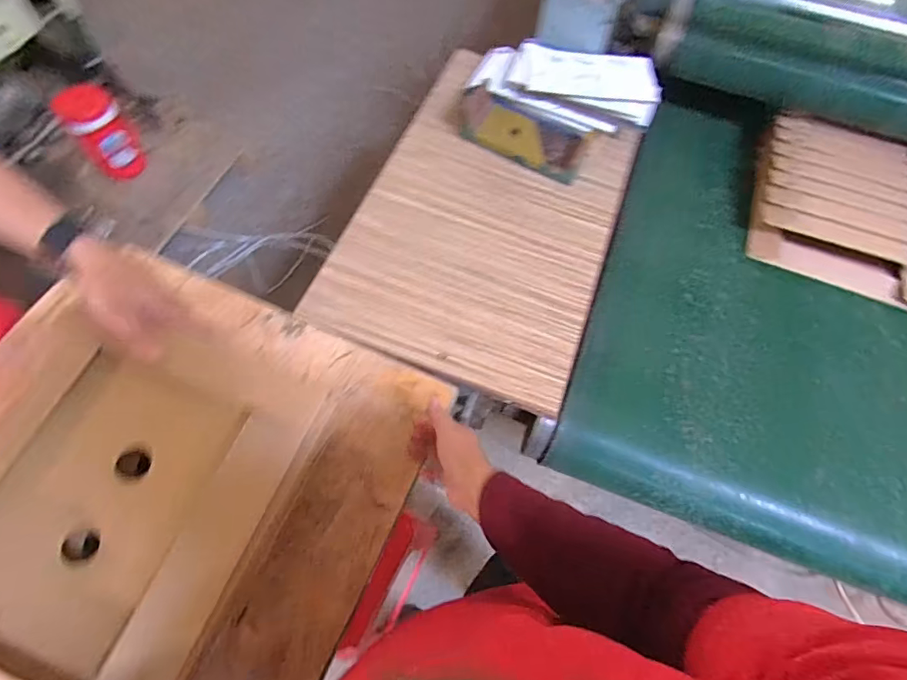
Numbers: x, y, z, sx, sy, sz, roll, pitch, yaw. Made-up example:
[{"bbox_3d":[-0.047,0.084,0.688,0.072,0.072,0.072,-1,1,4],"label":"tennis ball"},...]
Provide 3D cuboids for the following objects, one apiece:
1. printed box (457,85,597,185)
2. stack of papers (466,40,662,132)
[{"bbox_3d":[0.126,-0.376,0.864,0.239,0.057,0.108,25,65,9],"label":"printed box"},{"bbox_3d":[0.212,-0.493,0.890,0.347,0.052,0.179,17,64,5],"label":"stack of papers"}]

